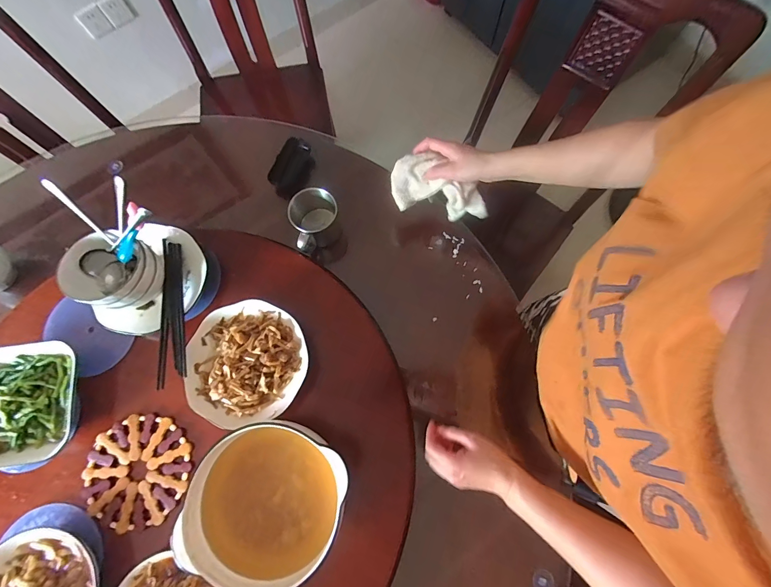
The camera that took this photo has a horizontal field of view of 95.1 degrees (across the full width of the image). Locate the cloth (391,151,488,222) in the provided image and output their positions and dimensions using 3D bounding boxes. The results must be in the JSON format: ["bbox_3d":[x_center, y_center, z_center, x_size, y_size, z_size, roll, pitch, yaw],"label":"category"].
[{"bbox_3d":[0.091,-0.171,0.596,0.169,0.082,0.073,23,76,1],"label":"cloth"}]

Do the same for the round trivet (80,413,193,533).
[{"bbox_3d":[-0.379,0.269,0.537,0.157,0.006,0.152,0,74,1],"label":"round trivet"}]

